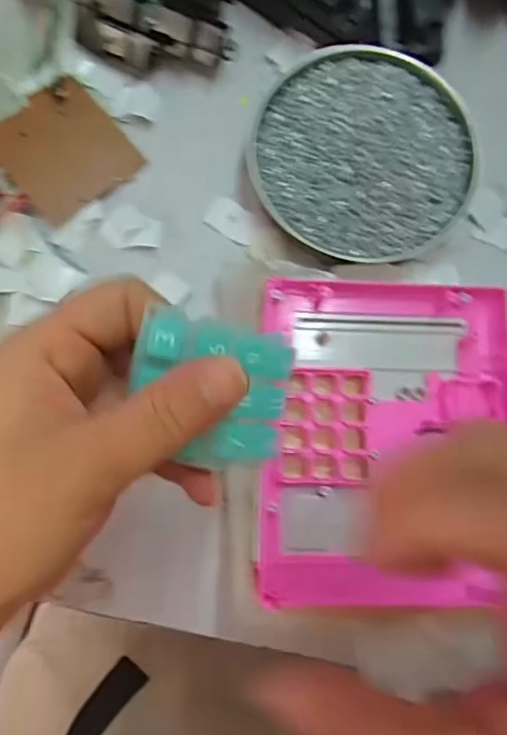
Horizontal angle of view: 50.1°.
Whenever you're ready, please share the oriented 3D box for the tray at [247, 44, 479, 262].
[{"bbox_3d":[0.068,-0.132,0.335,0.134,0.022,0.131,0,83,-4],"label":"tray"}]

